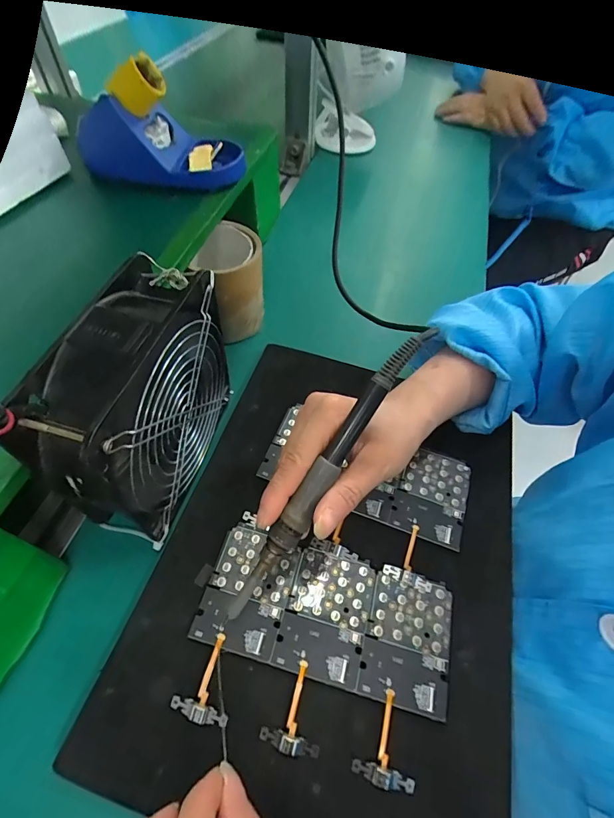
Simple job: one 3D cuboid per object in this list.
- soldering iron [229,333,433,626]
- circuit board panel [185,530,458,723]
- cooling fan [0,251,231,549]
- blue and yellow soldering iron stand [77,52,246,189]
[{"bbox_3d":[0.010,0.041,0.231,0.016,0.013,0.203,34,94,21],"label":"soldering iron"},{"bbox_3d":[0.014,0.139,0.266,0.164,0.009,0.076,14,53,7],"label":"circuit board panel"},{"bbox_3d":[-0.110,0.000,0.273,0.062,0.145,0.152,11,55,5],"label":"cooling fan"},{"bbox_3d":[-0.138,-0.270,0.378,0.147,0.093,0.085,15,54,8],"label":"blue and yellow soldering iron stand"}]

